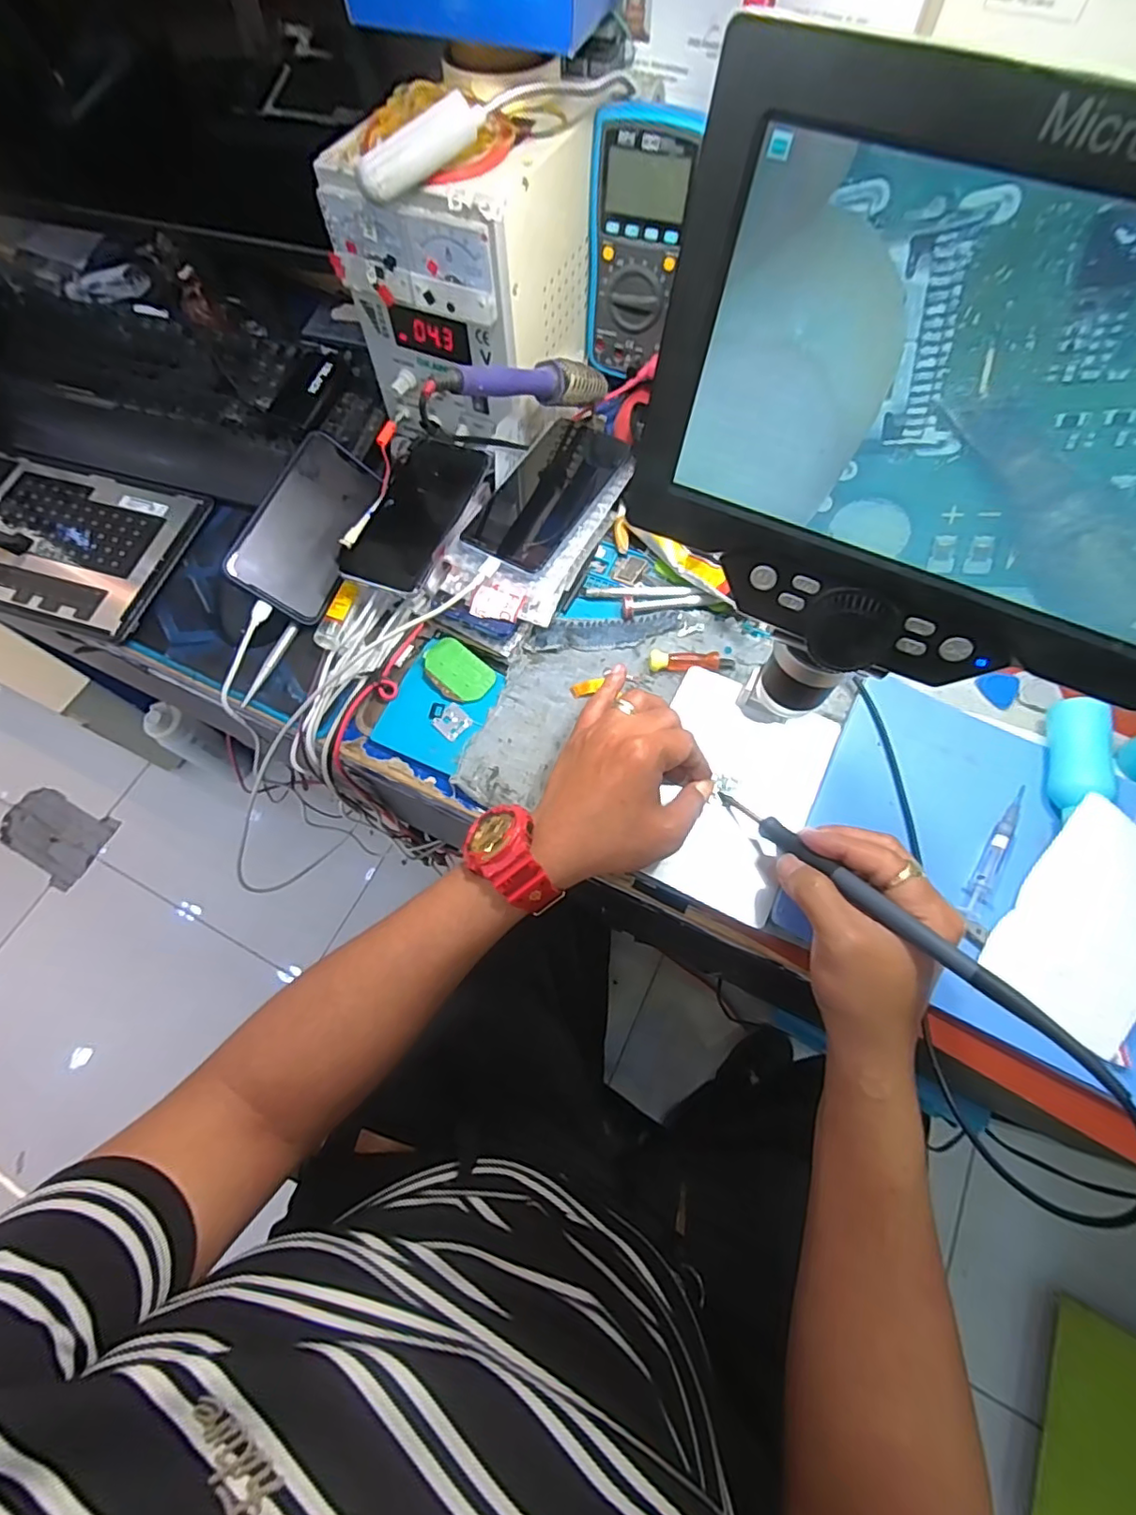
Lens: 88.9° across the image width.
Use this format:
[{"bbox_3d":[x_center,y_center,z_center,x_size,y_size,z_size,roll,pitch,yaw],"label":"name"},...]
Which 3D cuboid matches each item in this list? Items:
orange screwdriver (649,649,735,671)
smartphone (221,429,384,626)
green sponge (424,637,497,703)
[{"bbox_3d":[0.097,-0.077,0.456,0.065,0.014,0.017,-2,67,1],"label":"orange screwdriver"},{"bbox_3d":[-0.217,-0.198,0.492,0.076,0.014,0.159,31,70,-32],"label":"smartphone"},{"bbox_3d":[-0.090,-0.070,0.468,0.059,0.010,0.040,37,73,16],"label":"green sponge"}]

